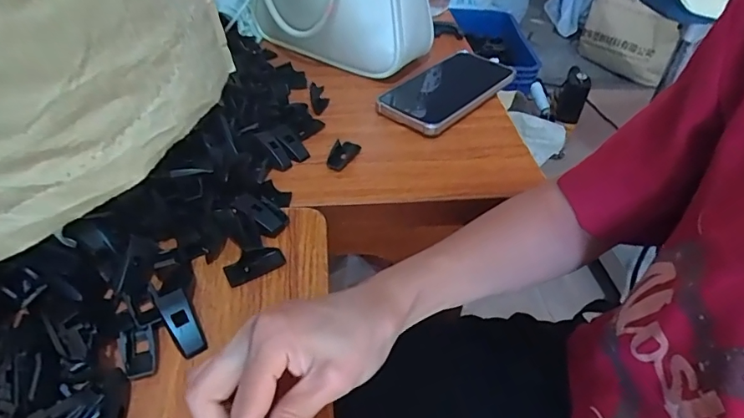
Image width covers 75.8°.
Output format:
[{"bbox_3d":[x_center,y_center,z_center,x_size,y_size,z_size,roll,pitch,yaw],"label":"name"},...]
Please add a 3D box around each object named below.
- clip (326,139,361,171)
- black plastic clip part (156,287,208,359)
[{"bbox_3d":[-0.027,-0.054,0.451,0.020,0.016,0.042,19,45,16],"label":"clip"},{"bbox_3d":[-0.119,0.072,0.300,0.017,0.006,0.043,-25,75,-27],"label":"black plastic clip part"}]

